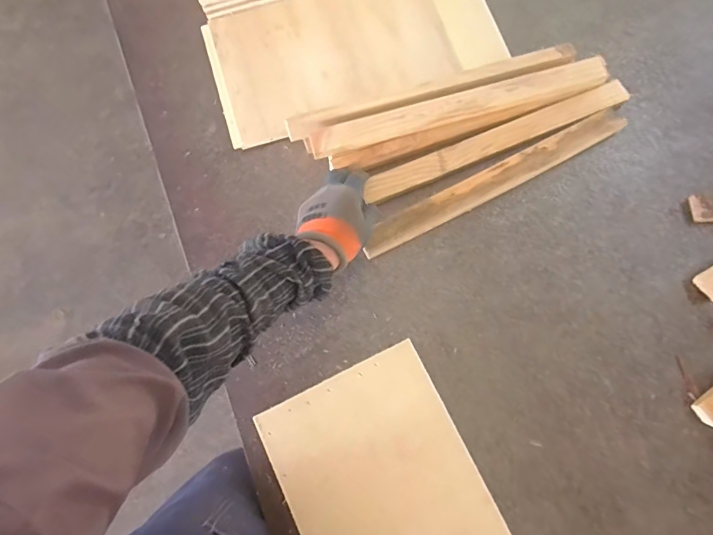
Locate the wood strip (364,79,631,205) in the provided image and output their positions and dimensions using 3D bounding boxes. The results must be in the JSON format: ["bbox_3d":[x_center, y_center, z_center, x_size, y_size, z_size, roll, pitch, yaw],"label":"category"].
[{"bbox_3d":[0.218,-0.190,0.650,0.425,0.016,0.041,-23,77,-5],"label":"wood strip"}]

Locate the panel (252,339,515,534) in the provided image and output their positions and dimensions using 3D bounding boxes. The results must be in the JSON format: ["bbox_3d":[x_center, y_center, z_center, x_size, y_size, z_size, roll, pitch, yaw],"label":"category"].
[{"bbox_3d":[0.067,0.335,0.516,0.226,0.010,0.432,-27,78,-1],"label":"panel"}]

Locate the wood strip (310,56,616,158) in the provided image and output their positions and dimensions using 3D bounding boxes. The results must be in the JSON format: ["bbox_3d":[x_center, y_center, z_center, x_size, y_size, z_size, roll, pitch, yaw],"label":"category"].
[{"bbox_3d":[0.150,-0.232,0.623,0.439,0.023,0.043,-15,77,-3],"label":"wood strip"}]

